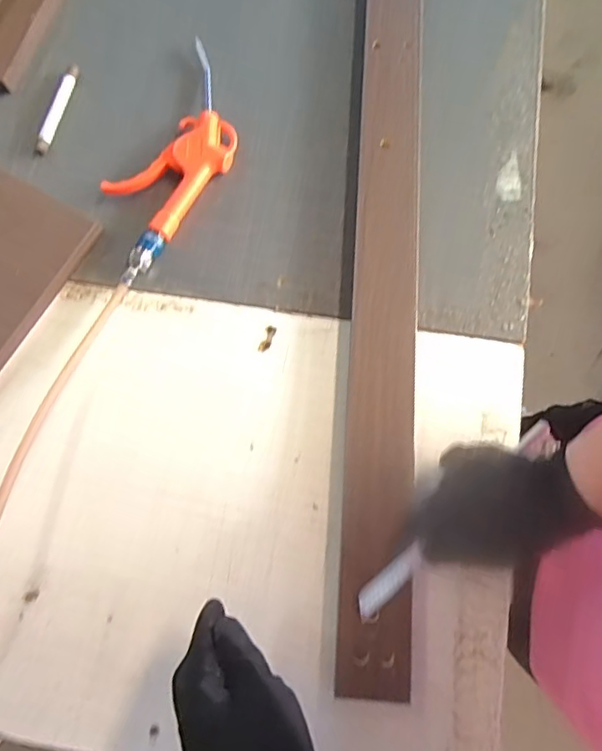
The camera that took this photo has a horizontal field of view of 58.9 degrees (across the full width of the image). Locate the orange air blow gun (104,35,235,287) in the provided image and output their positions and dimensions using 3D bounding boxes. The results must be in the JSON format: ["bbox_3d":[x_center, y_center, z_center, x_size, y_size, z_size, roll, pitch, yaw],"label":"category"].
[{"bbox_3d":[-0.131,-0.226,0.549,0.101,0.023,0.261,29,78,8],"label":"orange air blow gun"}]

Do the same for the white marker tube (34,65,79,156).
[{"bbox_3d":[-0.265,-0.290,0.577,0.012,0.008,0.112,13,77,4],"label":"white marker tube"}]

